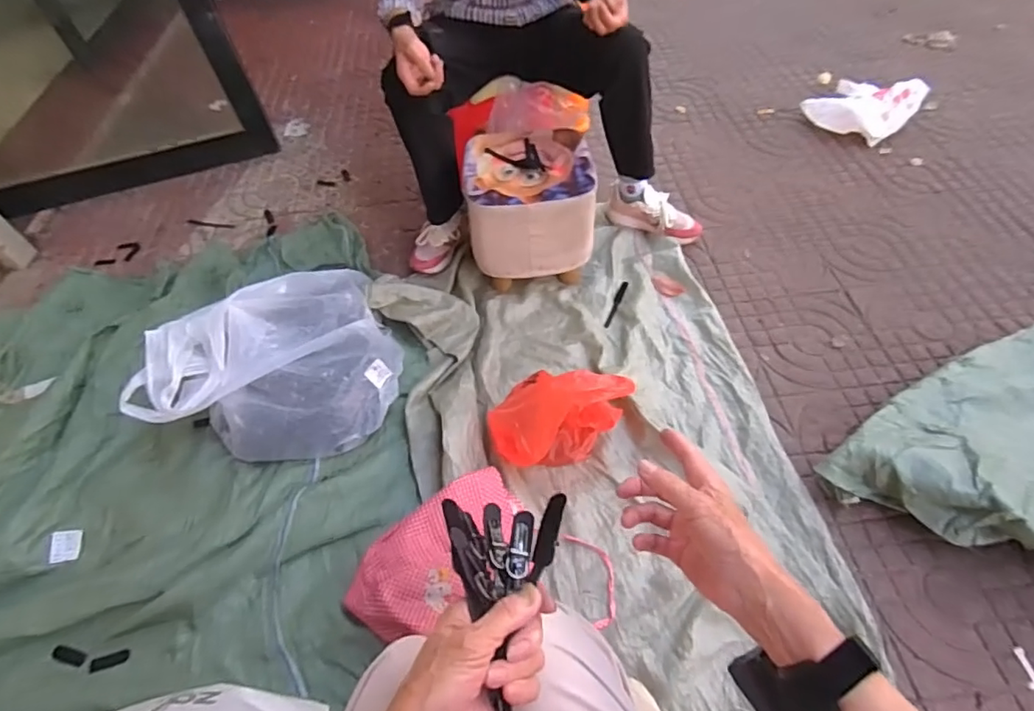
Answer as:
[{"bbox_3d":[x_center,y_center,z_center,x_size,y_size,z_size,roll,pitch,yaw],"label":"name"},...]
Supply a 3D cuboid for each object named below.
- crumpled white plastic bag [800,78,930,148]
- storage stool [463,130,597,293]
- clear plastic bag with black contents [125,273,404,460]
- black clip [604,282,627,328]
[{"bbox_3d":[0.951,-0.696,1.518,0.215,0.100,0.245,-37,60,-21],"label":"crumpled white plastic bag"},{"bbox_3d":[0.028,-0.306,1.194,0.248,0.244,0.253,-7,53,1],"label":"storage stool"},{"bbox_3d":[-0.456,0.015,1.031,0.439,0.176,0.331,-10,54,-3],"label":"clear plastic bag with black contents"},{"bbox_3d":[0.217,-0.112,1.198,0.015,0.017,0.128,19,58,17],"label":"black clip"}]

